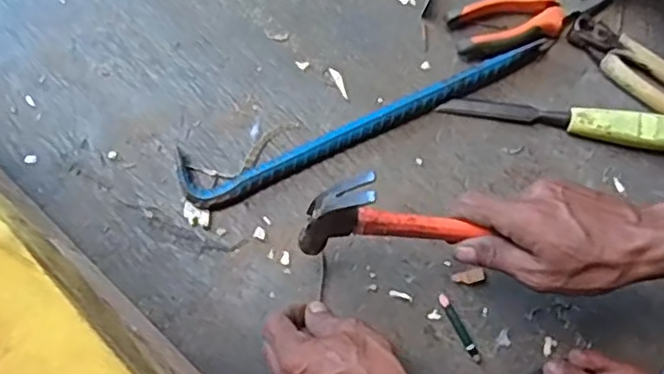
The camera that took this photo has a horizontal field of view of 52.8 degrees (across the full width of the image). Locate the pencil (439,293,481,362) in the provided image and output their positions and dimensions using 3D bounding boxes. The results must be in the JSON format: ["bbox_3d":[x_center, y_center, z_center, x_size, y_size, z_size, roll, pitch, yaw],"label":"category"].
[{"bbox_3d":[0.107,0.118,0.562,0.009,0.006,0.061,-26,78,-10],"label":"pencil"}]

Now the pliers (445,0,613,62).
[{"bbox_3d":[0.192,-0.165,0.639,0.162,0.024,0.056,-21,77,-9],"label":"pliers"}]

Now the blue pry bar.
[{"bbox_3d":[0.039,-0.060,0.601,0.357,0.022,0.052,-18,76,-9],"label":"blue pry bar"}]

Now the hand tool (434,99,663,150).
[{"bbox_3d":[0.215,-0.064,0.612,0.223,0.024,0.028,12,74,0],"label":"hand tool"}]

